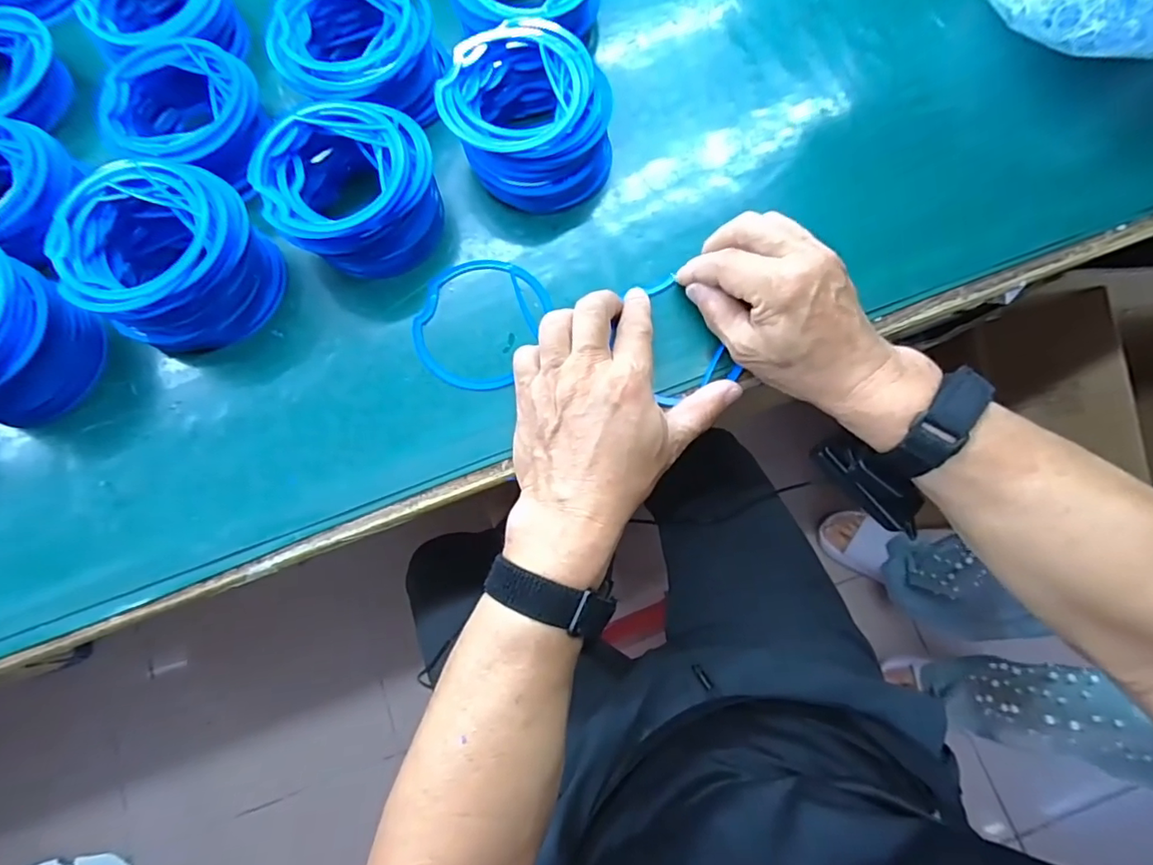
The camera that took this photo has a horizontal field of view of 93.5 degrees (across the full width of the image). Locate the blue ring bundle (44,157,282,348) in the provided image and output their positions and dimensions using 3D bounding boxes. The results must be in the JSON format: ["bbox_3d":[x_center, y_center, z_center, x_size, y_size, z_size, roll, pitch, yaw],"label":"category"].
[{"bbox_3d":[-0.262,-0.115,0.355,0.111,0.058,0.104,0,77,0],"label":"blue ring bundle"}]

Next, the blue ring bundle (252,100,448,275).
[{"bbox_3d":[-0.149,-0.163,0.366,0.100,0.056,0.098,0,77,0],"label":"blue ring bundle"}]

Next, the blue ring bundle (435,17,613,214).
[{"bbox_3d":[-0.033,-0.219,0.379,0.105,0.051,0.112,0,77,0],"label":"blue ring bundle"}]

